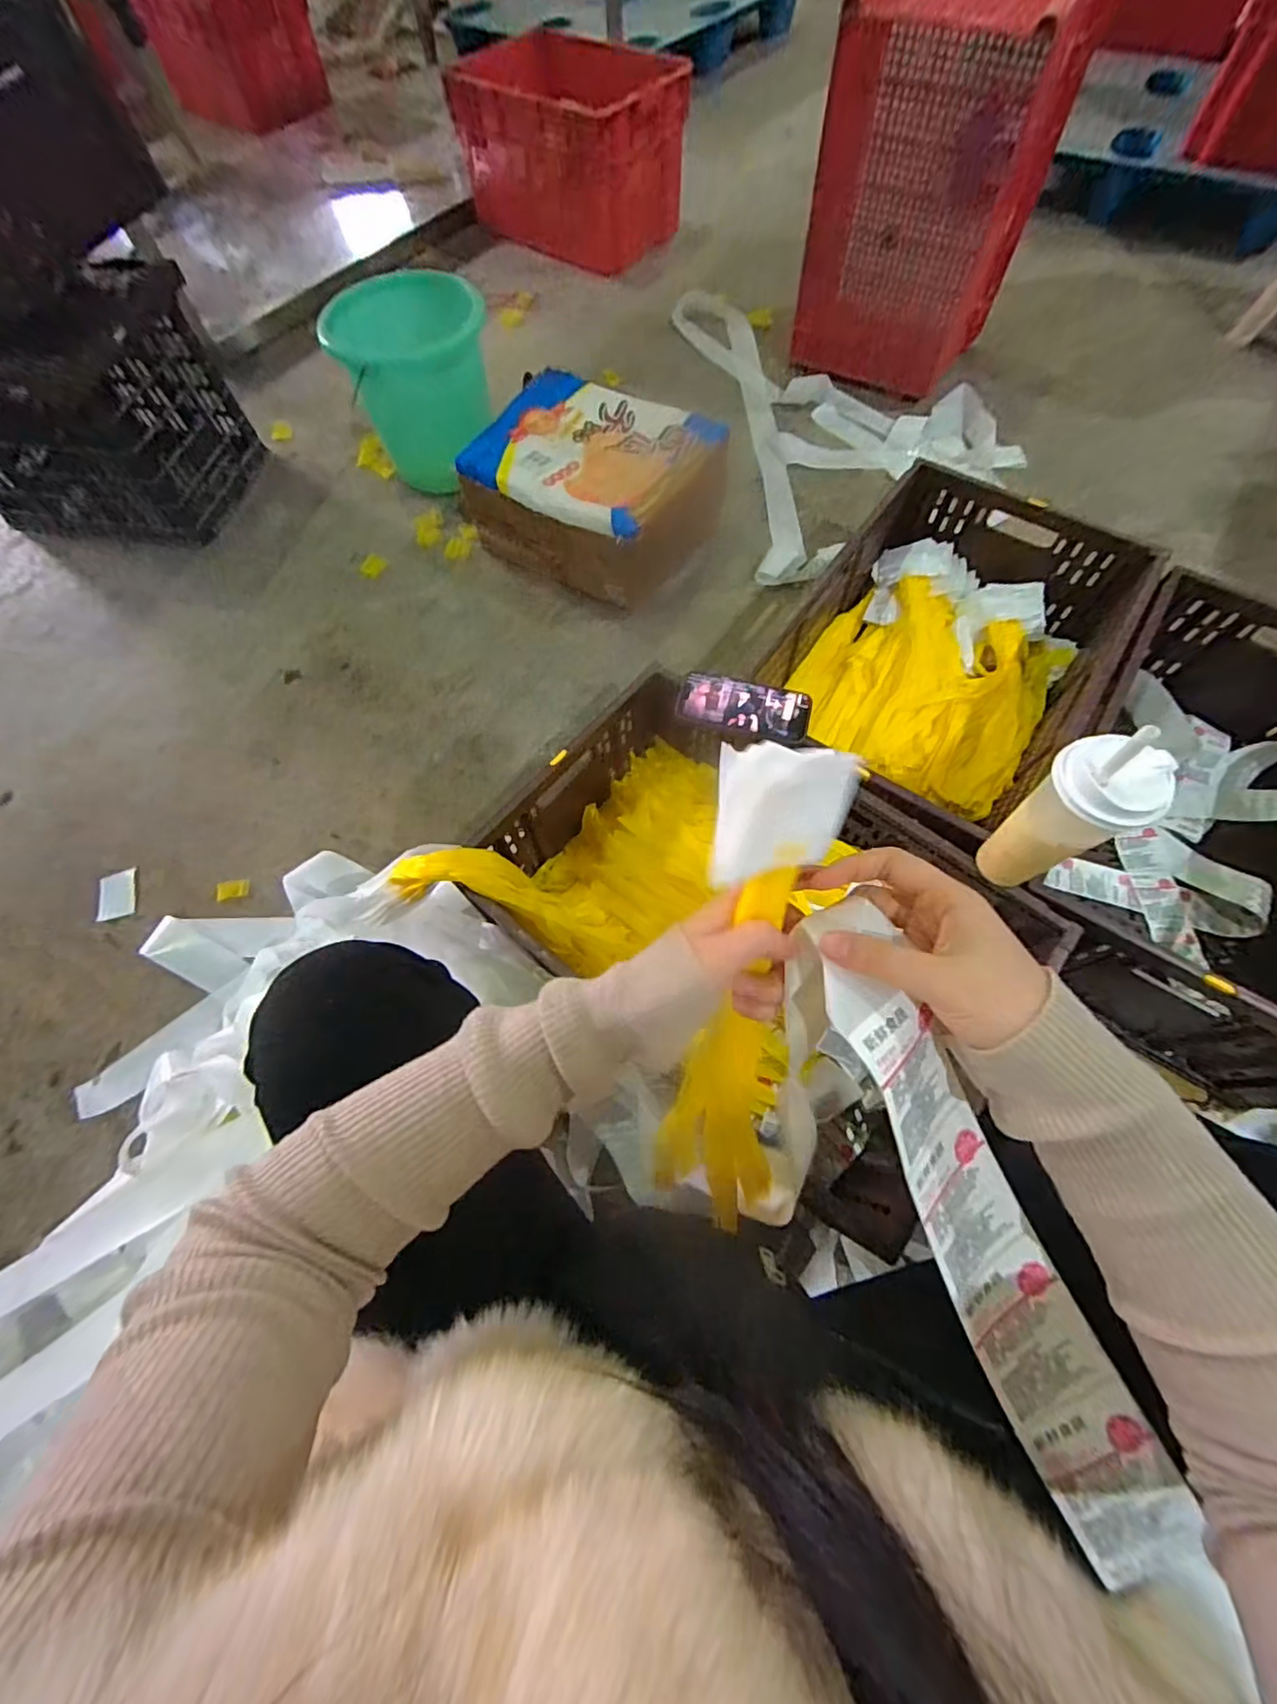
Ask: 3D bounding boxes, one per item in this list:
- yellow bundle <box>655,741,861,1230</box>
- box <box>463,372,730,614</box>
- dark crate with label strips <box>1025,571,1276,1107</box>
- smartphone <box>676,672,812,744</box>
[{"bbox_3d":[0.059,0.099,0.324,0.078,0.066,0.317,5,112,4],"label":"yellow bundle"},{"bbox_3d":[-0.078,-0.688,1.116,0.411,0.173,0.320,29,72,13],"label":"box"},{"bbox_3d":[0.766,-0.046,0.782,0.400,0.242,0.626,34,73,14],"label":"dark crate with label strips"},{"bbox_3d":[0.133,-0.184,0.739,0.163,0.010,0.079,11,67,7],"label":"smartphone"}]

